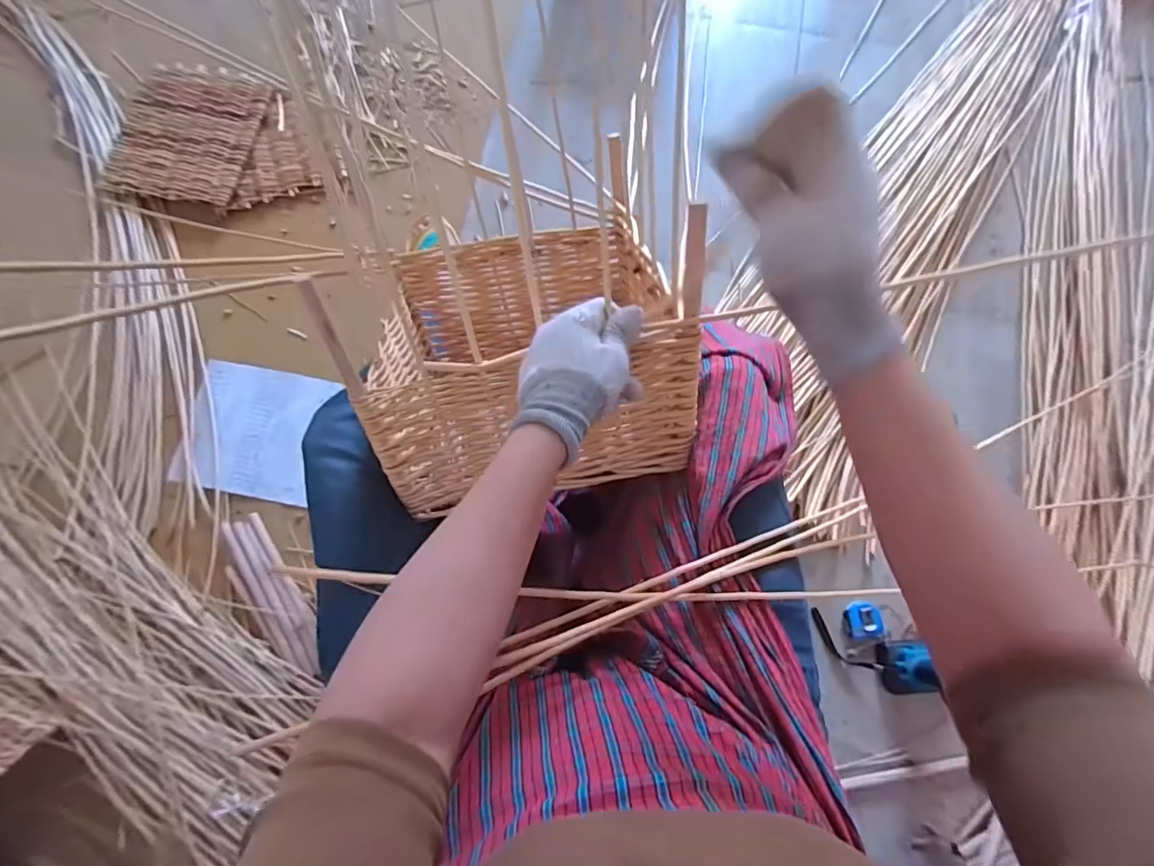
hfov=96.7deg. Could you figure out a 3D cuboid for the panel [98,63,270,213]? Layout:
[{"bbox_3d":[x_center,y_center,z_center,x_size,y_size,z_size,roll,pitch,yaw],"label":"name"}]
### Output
[{"bbox_3d":[-0.758,-0.590,1.005,0.274,0.023,0.297,8,77,2],"label":"panel"}]

